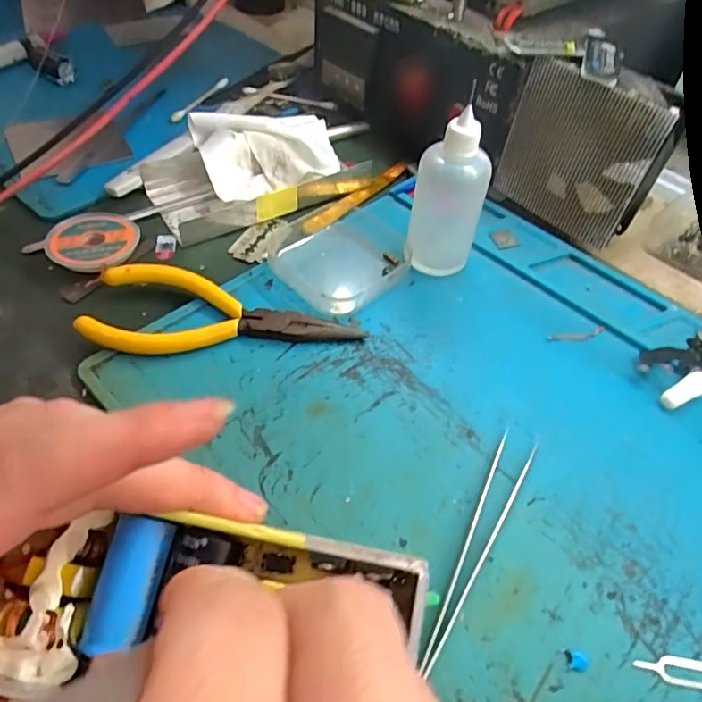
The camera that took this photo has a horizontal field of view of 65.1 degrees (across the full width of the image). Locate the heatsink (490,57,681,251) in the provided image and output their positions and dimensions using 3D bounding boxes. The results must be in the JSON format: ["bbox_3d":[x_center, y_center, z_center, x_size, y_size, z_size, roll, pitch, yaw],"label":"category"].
[{"bbox_3d":[0.122,-0.105,0.301,0.075,0.086,0.019,33,55,21],"label":"heatsink"}]

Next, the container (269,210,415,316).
[{"bbox_3d":[-0.001,-0.051,0.296,0.073,0.011,0.059,-34,60,-28],"label":"container"}]

